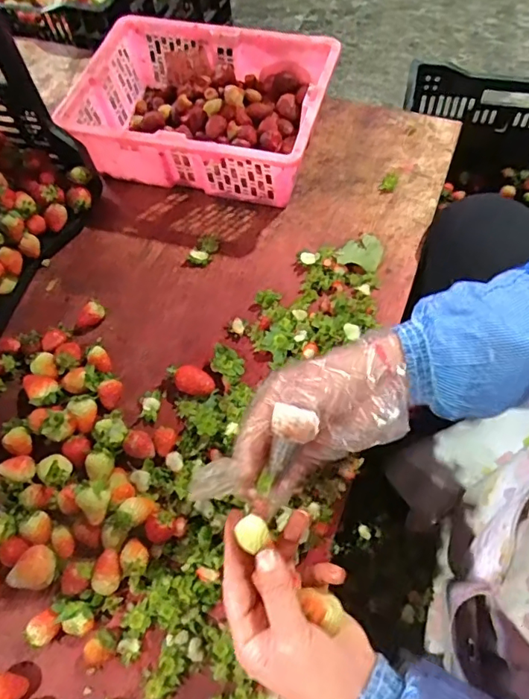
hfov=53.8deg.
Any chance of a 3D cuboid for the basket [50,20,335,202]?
[{"bbox_3d":[-0.070,-0.282,0.621,0.273,0.093,0.200,11,63,9],"label":"basket"}]

